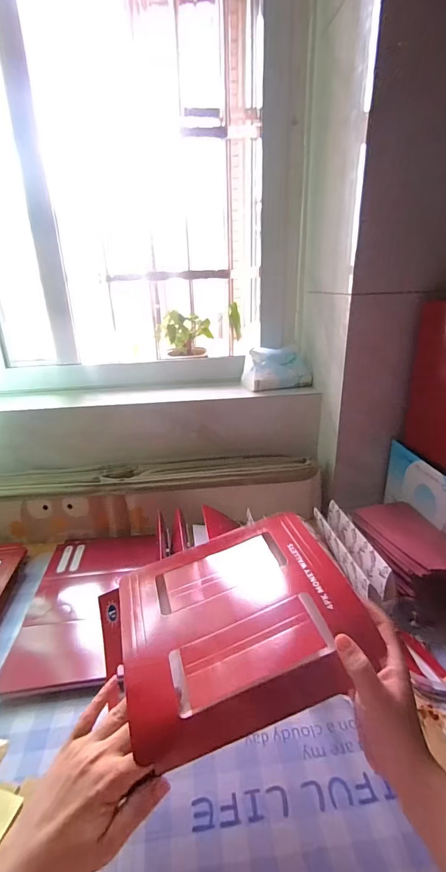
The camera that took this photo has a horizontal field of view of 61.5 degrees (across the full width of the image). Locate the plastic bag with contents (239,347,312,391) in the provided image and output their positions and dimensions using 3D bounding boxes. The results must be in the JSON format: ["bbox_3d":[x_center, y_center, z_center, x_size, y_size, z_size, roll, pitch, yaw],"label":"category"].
[{"bbox_3d":[0.117,-0.142,0.789,0.134,0.076,0.067,-8,24,-16],"label":"plastic bag with contents"}]

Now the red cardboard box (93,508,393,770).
[{"bbox_3d":[0.003,0.185,0.383,0.254,0.031,0.195,-19,32,-9],"label":"red cardboard box"}]

